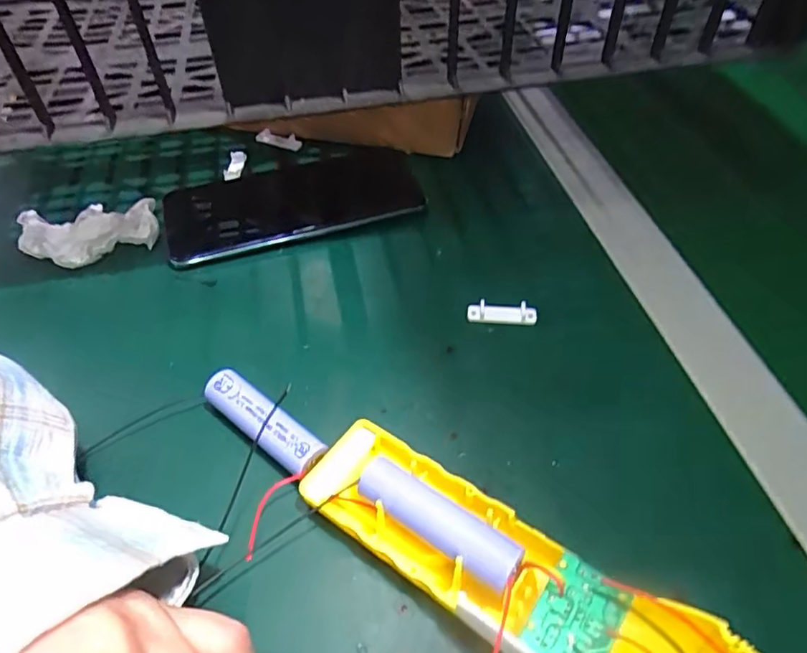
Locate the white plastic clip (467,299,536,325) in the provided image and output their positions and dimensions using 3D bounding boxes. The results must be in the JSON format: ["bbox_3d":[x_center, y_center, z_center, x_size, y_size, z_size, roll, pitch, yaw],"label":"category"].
[{"bbox_3d":[0.054,-0.007,0.310,0.037,0.007,0.011,1,49,0],"label":"white plastic clip"}]

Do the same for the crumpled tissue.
[{"bbox_3d":[-0.189,-0.056,0.339,0.077,0.027,0.047,-14,50,-13],"label":"crumpled tissue"}]

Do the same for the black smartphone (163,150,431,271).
[{"bbox_3d":[-0.071,-0.083,0.373,0.164,0.010,0.081,-15,51,-14],"label":"black smartphone"}]

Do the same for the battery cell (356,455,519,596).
[{"bbox_3d":[0.013,0.073,0.213,0.065,0.018,0.018,26,53,27],"label":"battery cell"}]

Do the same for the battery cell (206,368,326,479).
[{"bbox_3d":[-0.063,0.044,0.257,0.065,0.020,0.018,31,55,24],"label":"battery cell"}]

